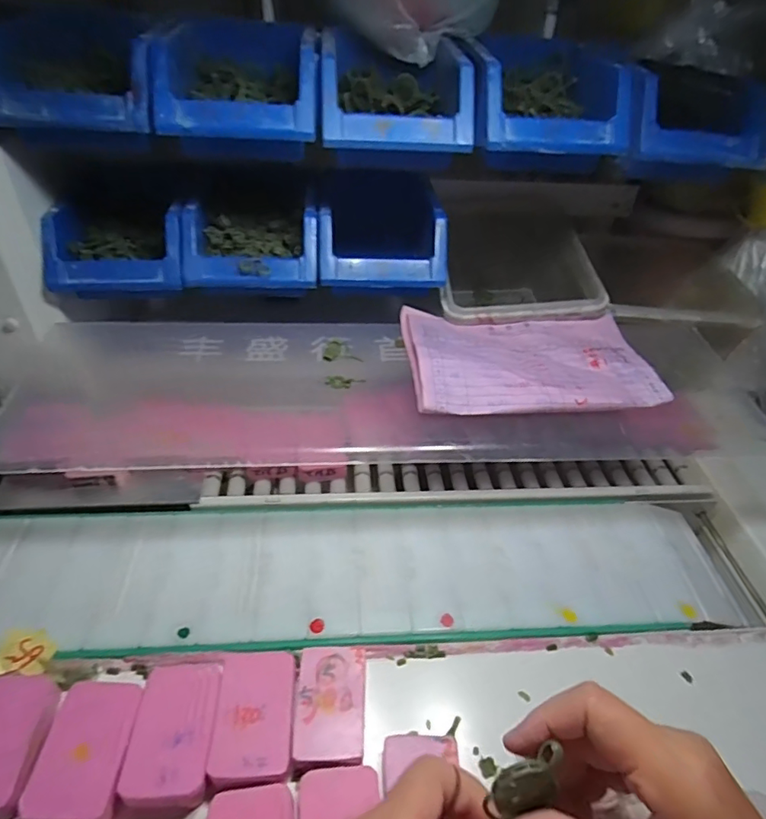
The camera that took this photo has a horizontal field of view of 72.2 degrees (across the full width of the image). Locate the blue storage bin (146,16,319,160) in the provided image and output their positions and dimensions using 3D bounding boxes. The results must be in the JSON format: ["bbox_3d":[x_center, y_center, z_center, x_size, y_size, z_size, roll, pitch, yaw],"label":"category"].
[{"bbox_3d":[-0.119,-0.299,0.470,0.128,0.062,0.206,1,41,-4],"label":"blue storage bin"}]

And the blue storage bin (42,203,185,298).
[{"bbox_3d":[-0.248,-0.153,0.507,0.127,0.068,0.110,0,41,-5],"label":"blue storage bin"}]

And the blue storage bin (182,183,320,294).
[{"bbox_3d":[-0.126,-0.176,0.519,0.125,0.076,0.124,1,41,-4],"label":"blue storage bin"}]

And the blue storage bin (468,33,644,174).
[{"bbox_3d":[0.149,-0.278,0.493,0.131,0.092,0.185,6,41,1],"label":"blue storage bin"}]

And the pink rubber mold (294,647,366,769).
[{"bbox_3d":[-0.033,0.187,0.337,0.043,0.008,0.066,1,38,-5],"label":"pink rubber mold"}]

